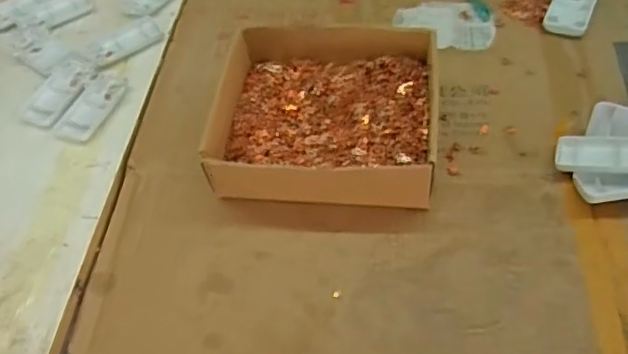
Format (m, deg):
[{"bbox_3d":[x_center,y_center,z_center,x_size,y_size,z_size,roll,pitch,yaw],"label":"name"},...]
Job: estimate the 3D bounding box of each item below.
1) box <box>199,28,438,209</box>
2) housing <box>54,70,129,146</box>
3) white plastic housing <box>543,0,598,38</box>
[{"bbox_3d":[0.008,-0.063,0.589,0.220,0.067,0.200,3,54,8],"label":"box"},{"bbox_3d":[-0.250,-0.080,0.670,0.047,0.008,0.101,13,56,14],"label":"housing"},{"bbox_3d":[0.294,-0.195,0.674,0.046,0.013,0.097,20,58,19],"label":"white plastic housing"}]

